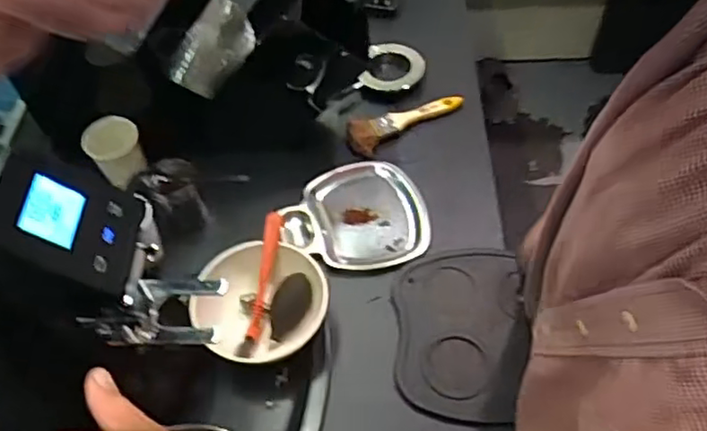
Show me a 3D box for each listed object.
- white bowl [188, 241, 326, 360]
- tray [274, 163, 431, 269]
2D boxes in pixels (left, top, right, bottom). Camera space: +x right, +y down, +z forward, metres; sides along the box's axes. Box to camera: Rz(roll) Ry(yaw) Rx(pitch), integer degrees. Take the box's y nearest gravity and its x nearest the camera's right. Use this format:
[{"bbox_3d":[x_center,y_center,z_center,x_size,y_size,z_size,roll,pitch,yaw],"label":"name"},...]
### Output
[{"bbox_3d":[-0.105,0.102,0.699,0.148,0.057,0.136,-1,53,2],"label":"white bowl"},{"bbox_3d":[0.001,0.003,0.795,0.173,0.018,0.156,-19,55,-11],"label":"tray"}]

